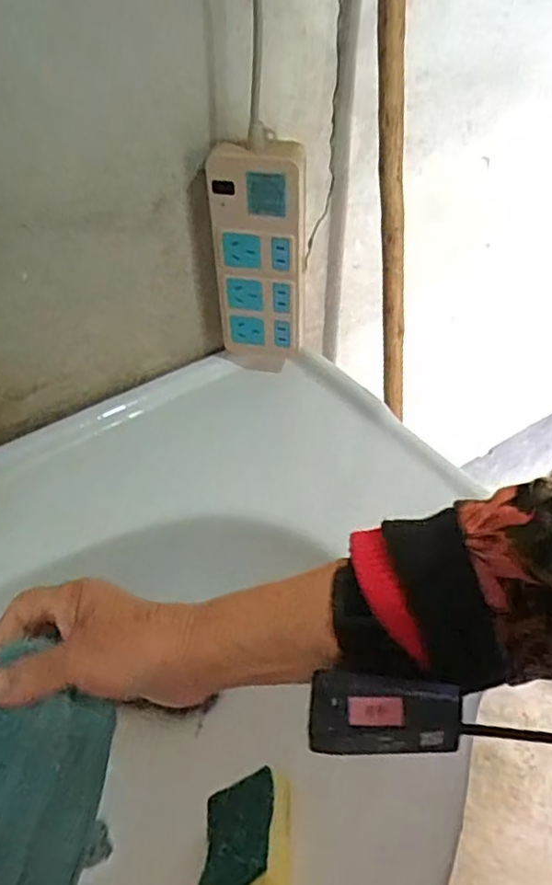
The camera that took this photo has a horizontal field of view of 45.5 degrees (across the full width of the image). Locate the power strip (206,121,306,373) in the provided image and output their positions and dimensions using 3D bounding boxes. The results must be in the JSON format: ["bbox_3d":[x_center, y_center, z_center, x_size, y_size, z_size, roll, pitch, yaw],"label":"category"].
[{"bbox_3d":[-0.016,-0.161,0.601,0.076,0.224,0.034,-7,47,-7],"label":"power strip"}]

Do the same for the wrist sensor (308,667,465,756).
[{"bbox_3d":[0.050,0.125,0.305,0.068,0.022,0.027,1,46,1],"label":"wrist sensor"}]

